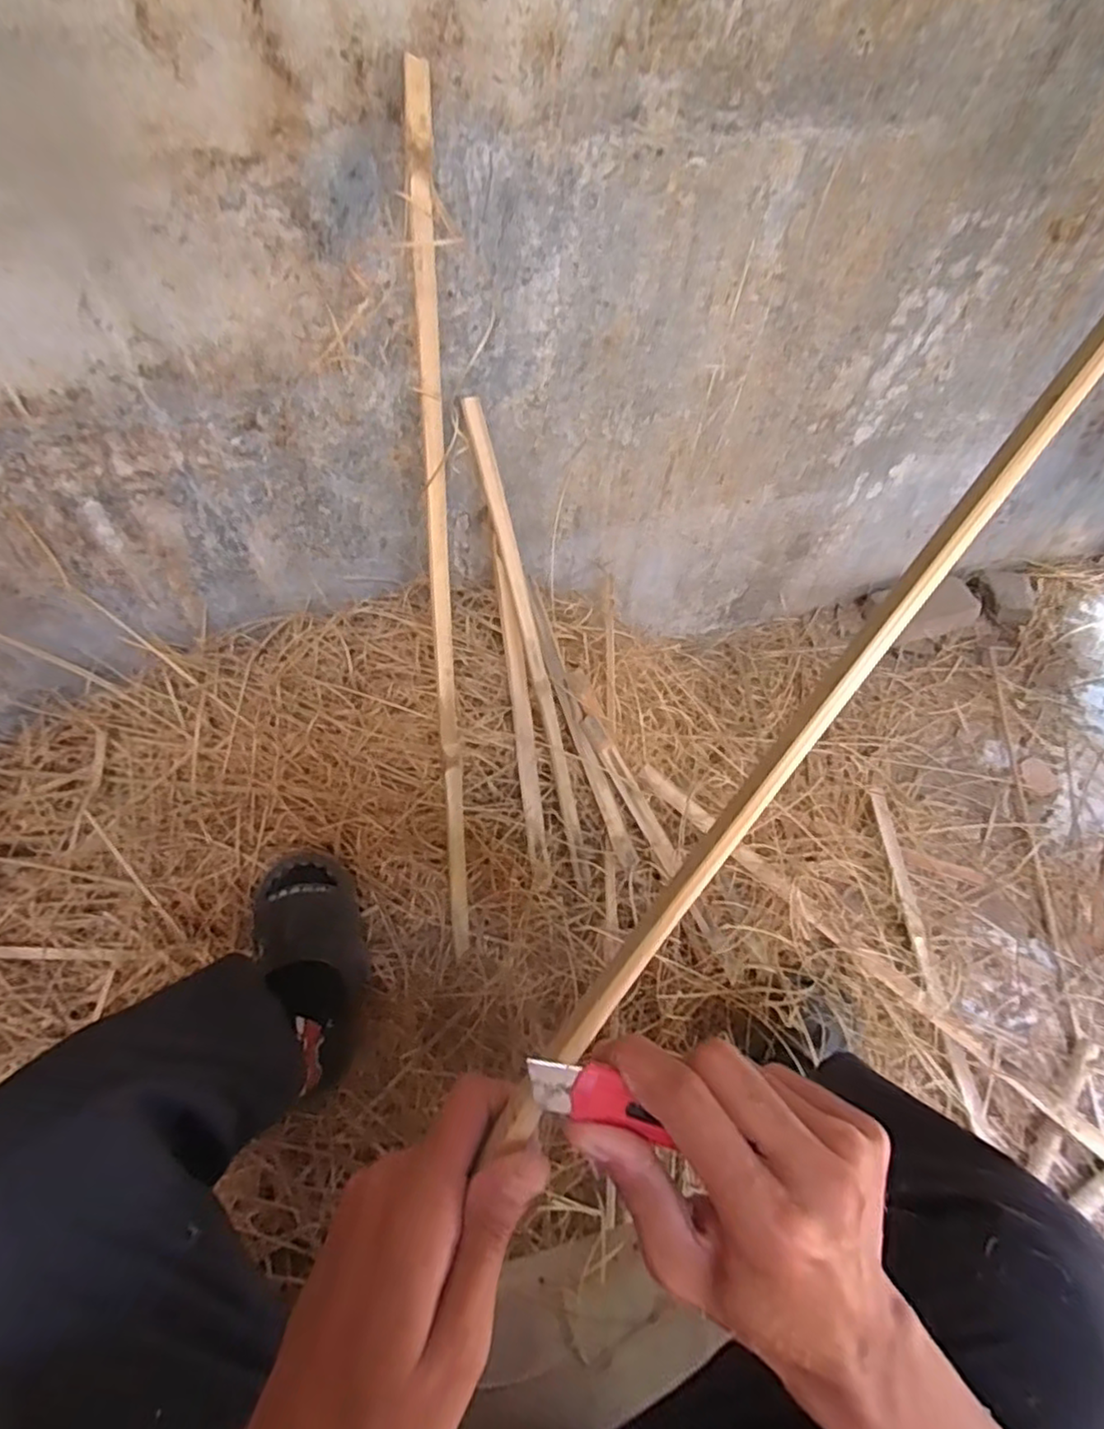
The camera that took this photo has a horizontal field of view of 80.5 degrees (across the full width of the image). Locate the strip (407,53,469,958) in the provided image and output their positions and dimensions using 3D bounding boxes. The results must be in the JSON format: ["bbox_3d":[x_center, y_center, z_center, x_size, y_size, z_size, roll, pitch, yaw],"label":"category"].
[{"bbox_3d":[-0.117,-0.109,0.693,0.026,0.880,0.026,0,22,-3],"label":"strip"}]

